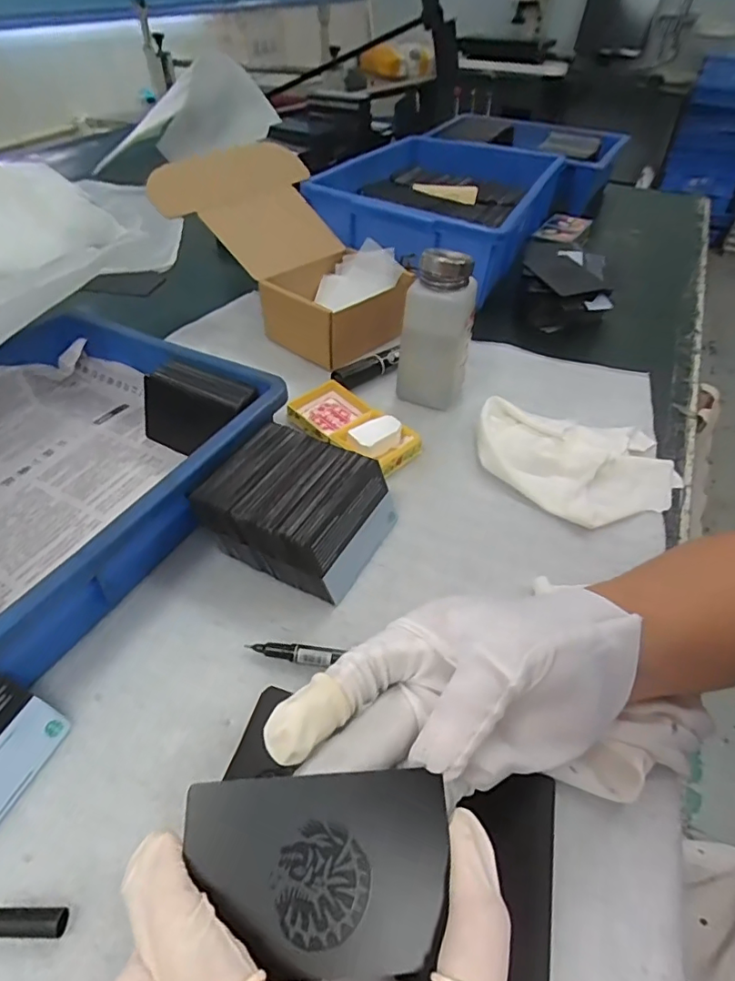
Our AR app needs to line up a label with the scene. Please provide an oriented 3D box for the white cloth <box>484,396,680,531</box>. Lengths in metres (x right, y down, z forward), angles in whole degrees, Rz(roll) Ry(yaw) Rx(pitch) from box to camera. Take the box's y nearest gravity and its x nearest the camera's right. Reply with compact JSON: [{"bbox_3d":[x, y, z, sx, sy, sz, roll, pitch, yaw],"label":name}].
[{"bbox_3d":[0.164,-0.021,0.418,0.151,0.019,0.109,8,45,6],"label":"white cloth"}]

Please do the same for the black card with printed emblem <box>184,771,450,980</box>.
[{"bbox_3d":[-0.016,0.121,0.171,0.081,0.004,0.052,1,63,-4],"label":"black card with printed emblem"}]

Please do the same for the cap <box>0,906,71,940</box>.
[{"bbox_3d":[-0.139,0.176,0.219,0.031,0.009,0.010,3,46,-1],"label":"cap"}]

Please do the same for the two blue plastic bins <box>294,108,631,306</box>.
[{"bbox_3d":[0.148,-0.432,0.772,0.286,0.100,0.562,25,49,22],"label":"two blue plastic bins"}]

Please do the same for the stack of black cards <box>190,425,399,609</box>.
[{"bbox_3d":[-0.044,0.010,0.353,0.104,0.053,0.084,19,47,16],"label":"stack of black cards"}]

